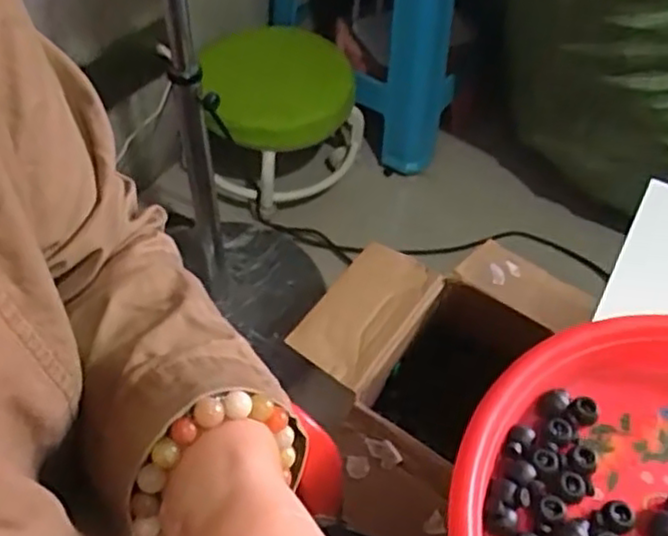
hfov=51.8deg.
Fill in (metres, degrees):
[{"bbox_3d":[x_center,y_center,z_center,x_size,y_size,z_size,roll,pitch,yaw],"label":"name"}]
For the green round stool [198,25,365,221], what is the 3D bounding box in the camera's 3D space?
[{"bbox_3d":[-0.080,-0.253,1.135,0.233,0.177,0.243,1,52,-2],"label":"green round stool"}]

